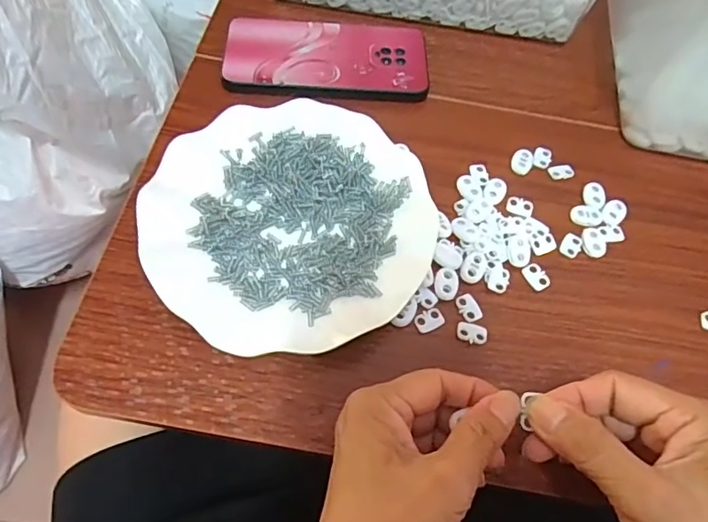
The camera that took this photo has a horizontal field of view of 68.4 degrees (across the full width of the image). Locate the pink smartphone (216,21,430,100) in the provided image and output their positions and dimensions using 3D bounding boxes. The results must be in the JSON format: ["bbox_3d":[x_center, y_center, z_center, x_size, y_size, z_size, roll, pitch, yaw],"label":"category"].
[{"bbox_3d":[-0.022,-0.167,0.431,0.163,0.017,0.085,3,62,-3],"label":"pink smartphone"}]

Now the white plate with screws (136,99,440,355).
[{"bbox_3d":[-0.041,-0.026,0.346,0.179,0.024,0.175,2,62,-3],"label":"white plate with screws"}]

